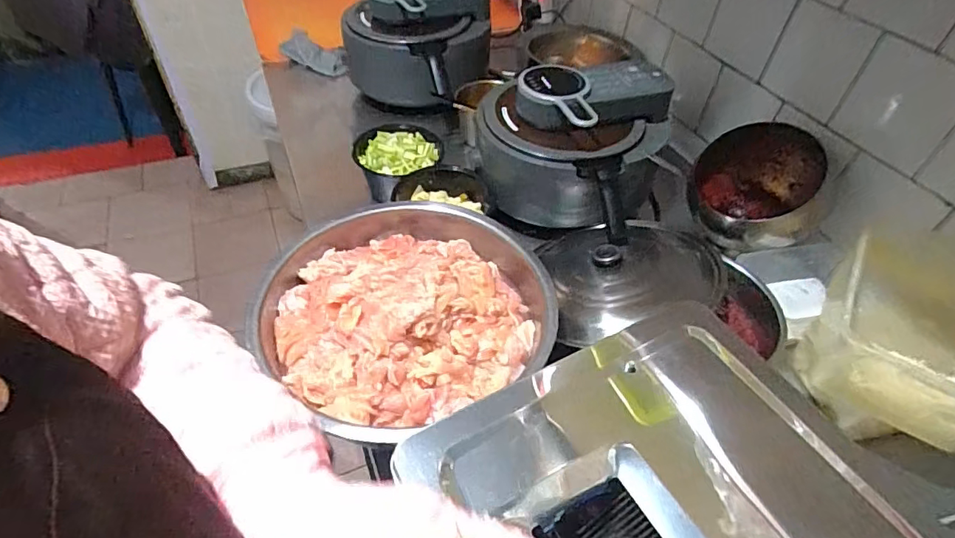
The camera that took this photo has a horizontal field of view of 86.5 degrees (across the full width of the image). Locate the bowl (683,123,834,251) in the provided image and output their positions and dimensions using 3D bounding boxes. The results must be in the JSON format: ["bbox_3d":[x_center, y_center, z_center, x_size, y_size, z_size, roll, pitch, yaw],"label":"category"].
[{"bbox_3d":[0.465,-0.122,0.832,0.185,0.138,0.183,2,47,-2],"label":"bowl"}]

